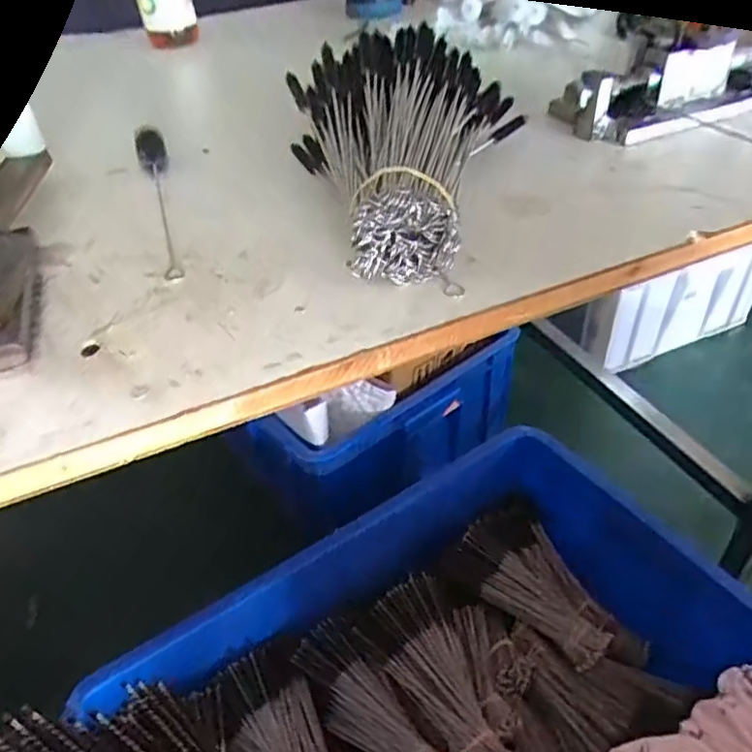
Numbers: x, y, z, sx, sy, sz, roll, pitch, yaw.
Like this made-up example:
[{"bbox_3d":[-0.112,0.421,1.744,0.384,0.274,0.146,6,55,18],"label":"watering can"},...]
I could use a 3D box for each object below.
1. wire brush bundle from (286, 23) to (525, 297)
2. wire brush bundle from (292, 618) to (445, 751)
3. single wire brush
[{"bbox_3d":[0.006,-0.131,0.336,0.135,0.065,0.193,3,42,9],"label":"wire brush bundle"},{"bbox_3d":[-0.007,0.344,0.628,0.072,0.053,0.186,-30,47,-26],"label":"wire brush bundle"},{"bbox_3d":[-0.133,-0.112,0.368,0.019,0.021,0.180,-15,42,-11],"label":"single wire brush"}]

